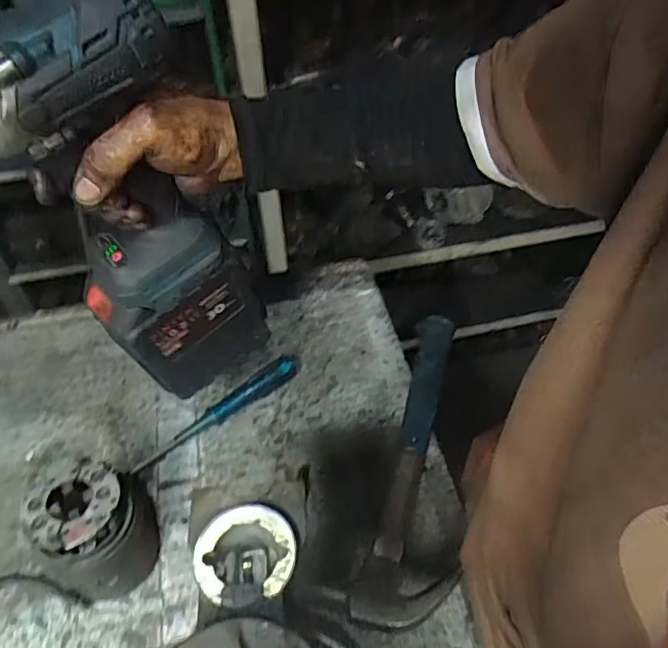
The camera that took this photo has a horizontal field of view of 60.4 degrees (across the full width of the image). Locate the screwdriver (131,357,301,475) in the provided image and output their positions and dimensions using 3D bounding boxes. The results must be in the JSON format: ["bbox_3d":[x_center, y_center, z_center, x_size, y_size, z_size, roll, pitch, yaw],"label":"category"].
[{"bbox_3d":[-0.116,0.087,0.596,0.198,0.022,0.025,-33,57,-24],"label":"screwdriver"}]

